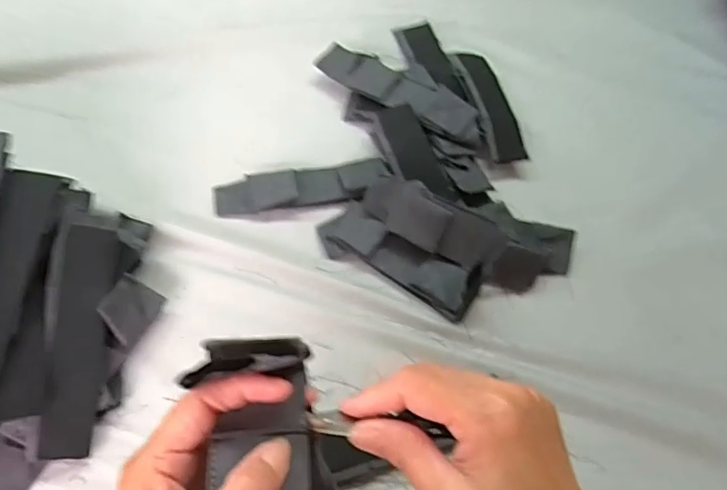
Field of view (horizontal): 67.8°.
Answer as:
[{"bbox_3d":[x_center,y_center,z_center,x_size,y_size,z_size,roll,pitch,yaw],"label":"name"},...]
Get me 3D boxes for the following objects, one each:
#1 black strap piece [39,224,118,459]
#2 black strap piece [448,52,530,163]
[{"bbox_3d":[-0.229,0.073,0.437,0.039,0.011,0.182,9,70,-28],"label":"black strap piece"},{"bbox_3d":[0.144,-0.170,0.629,0.048,0.028,0.175,-7,59,-8],"label":"black strap piece"}]

